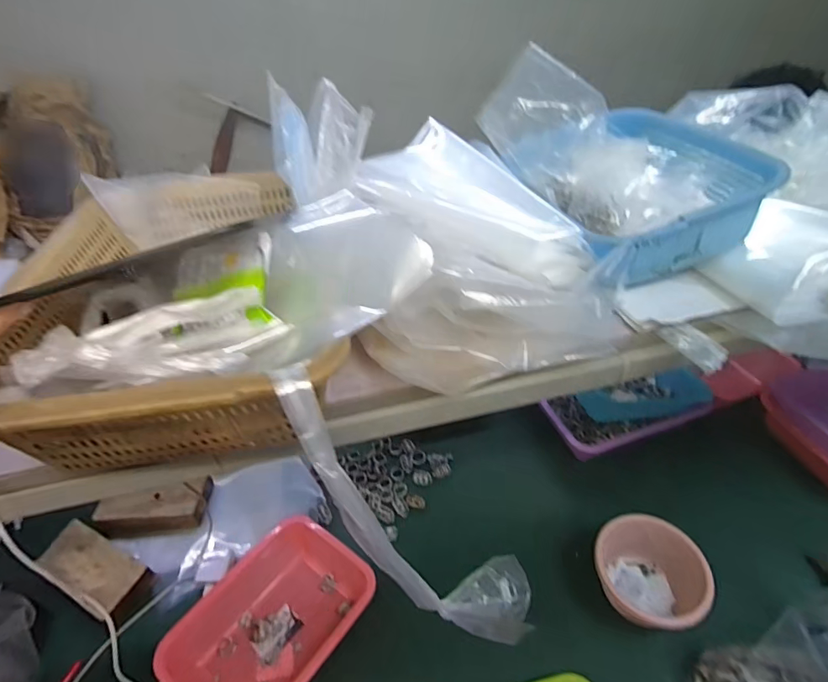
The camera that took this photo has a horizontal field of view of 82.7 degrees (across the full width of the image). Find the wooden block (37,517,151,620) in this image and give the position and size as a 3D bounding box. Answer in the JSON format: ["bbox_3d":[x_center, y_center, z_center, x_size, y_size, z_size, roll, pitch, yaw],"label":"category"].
[{"bbox_3d":[-0.513,0.365,0.751,0.182,0.042,0.086,16,45,22],"label":"wooden block"}]

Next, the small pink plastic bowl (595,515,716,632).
[{"bbox_3d":[0.345,0.344,0.699,0.146,0.097,0.144,-2,41,2],"label":"small pink plastic bowl"}]

